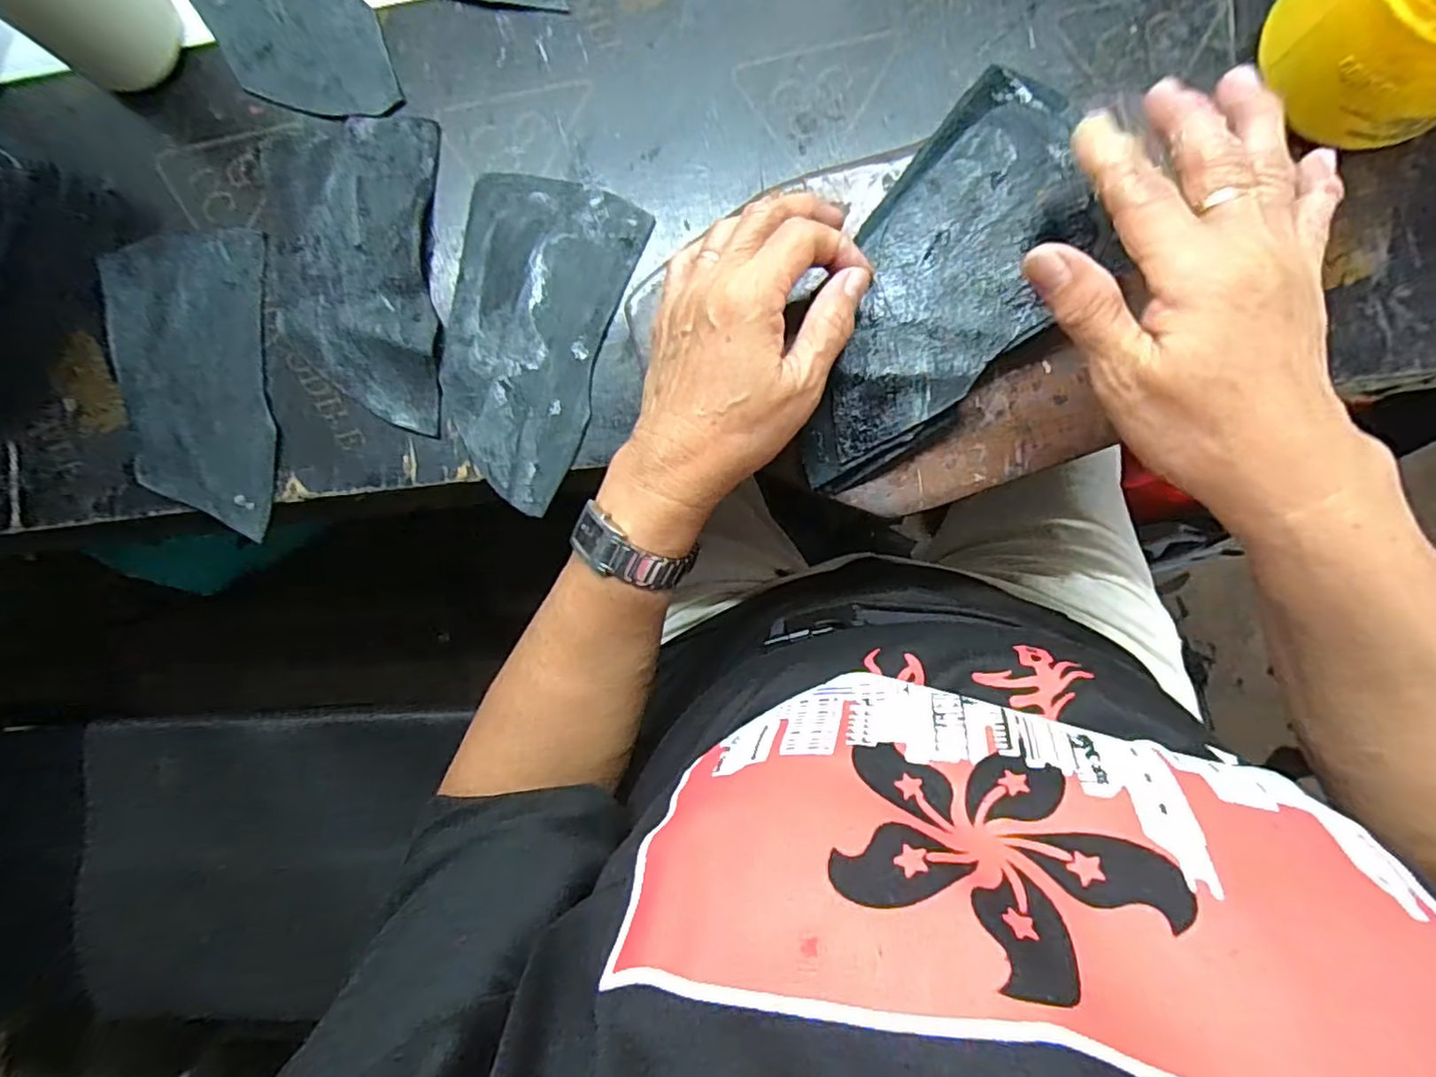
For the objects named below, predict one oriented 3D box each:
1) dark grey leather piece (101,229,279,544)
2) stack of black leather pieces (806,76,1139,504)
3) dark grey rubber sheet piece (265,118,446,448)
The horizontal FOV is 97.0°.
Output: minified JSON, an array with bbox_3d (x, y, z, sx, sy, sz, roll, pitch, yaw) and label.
[{"bbox_3d":[-0.287,-0.085,0.346,0.085,0.007,0.163,-4,88,-1],"label":"dark grey leather piece"},{"bbox_3d":[0.110,-0.111,0.294,0.095,0.017,0.202,29,93,0],"label":"stack of black leather pieces"},{"bbox_3d":[-0.199,-0.144,0.343,0.094,0.004,0.167,-1,89,5],"label":"dark grey rubber sheet piece"}]

